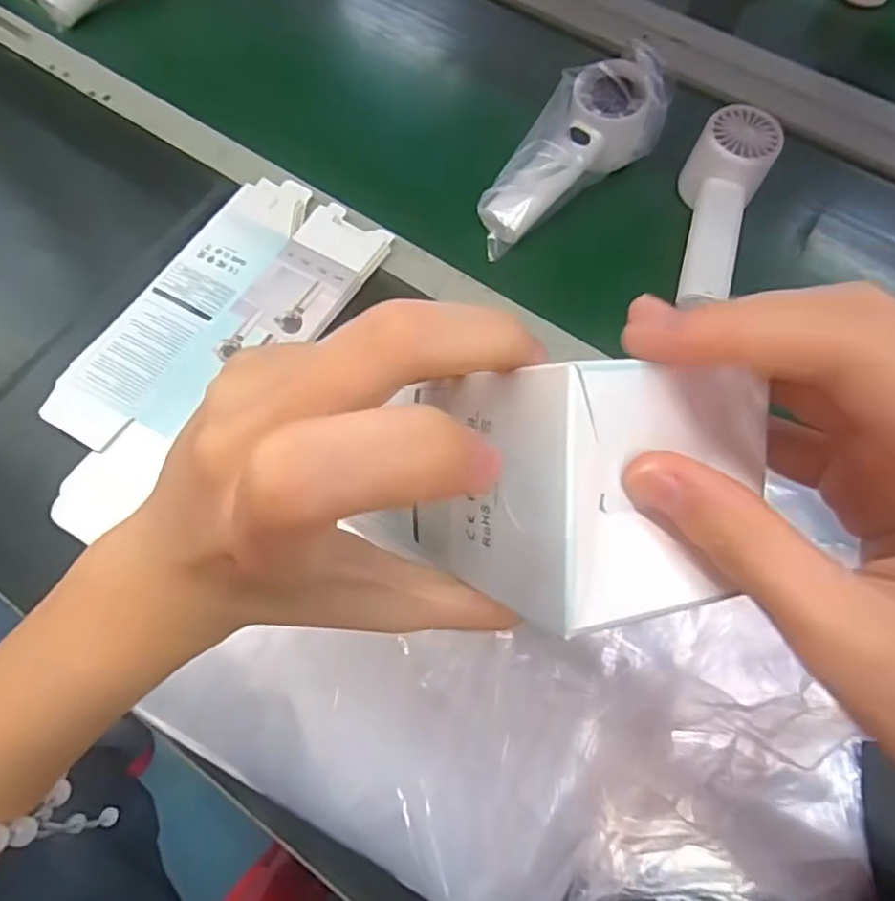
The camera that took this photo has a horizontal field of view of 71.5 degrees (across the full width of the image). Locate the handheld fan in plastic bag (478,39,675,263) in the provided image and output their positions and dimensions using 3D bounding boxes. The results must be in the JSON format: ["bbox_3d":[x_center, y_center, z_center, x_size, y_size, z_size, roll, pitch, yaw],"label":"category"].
[{"bbox_3d":[0.090,-0.221,0.478,0.181,0.065,0.063,-45,74,-4],"label":"handheld fan in plastic bag"}]

